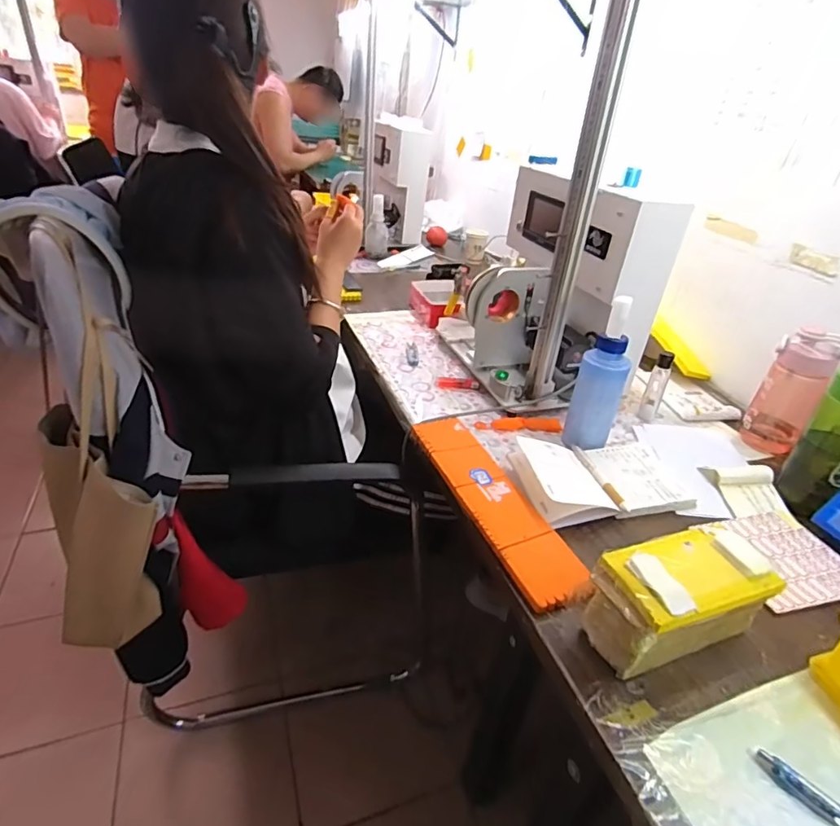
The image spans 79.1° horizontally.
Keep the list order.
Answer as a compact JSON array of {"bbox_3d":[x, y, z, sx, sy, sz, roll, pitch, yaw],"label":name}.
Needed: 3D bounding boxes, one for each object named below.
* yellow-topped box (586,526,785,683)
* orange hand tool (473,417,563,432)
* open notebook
[{"bbox_3d":[0.244,0.175,0.486,0.164,0.085,0.083,-8,35,-21],"label":"yellow-topped box"},{"bbox_3d":[0.159,0.017,0.818,0.137,0.013,0.031,3,32,-5],"label":"orange hand tool"},{"bbox_3d":[0.249,0.080,0.694,0.230,0.046,0.139,-4,33,-15],"label":"open notebook"}]

